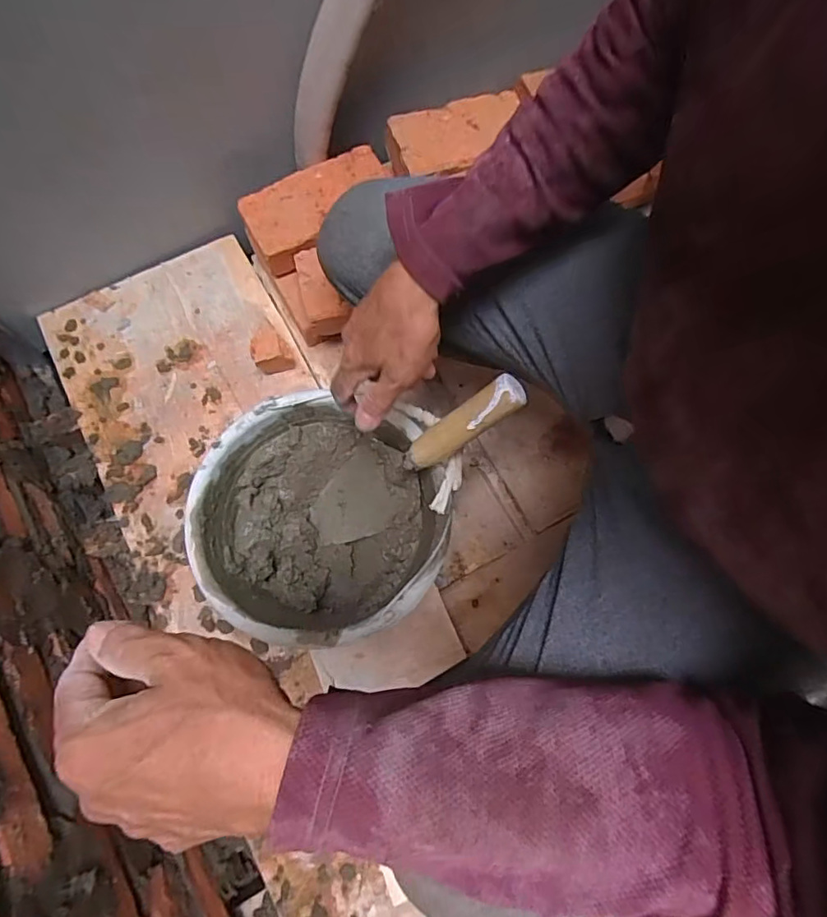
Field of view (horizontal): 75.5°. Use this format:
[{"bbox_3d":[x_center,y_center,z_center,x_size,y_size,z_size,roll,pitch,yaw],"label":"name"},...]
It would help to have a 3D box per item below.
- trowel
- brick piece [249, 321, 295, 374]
[{"bbox_3d":[-0.009,0.003,0.531,0.058,0.277,0.084,-7,69,-45],"label":"trowel"},{"bbox_3d":[-0.191,-0.145,0.705,0.050,0.049,0.063,-26,76,-9],"label":"brick piece"}]

